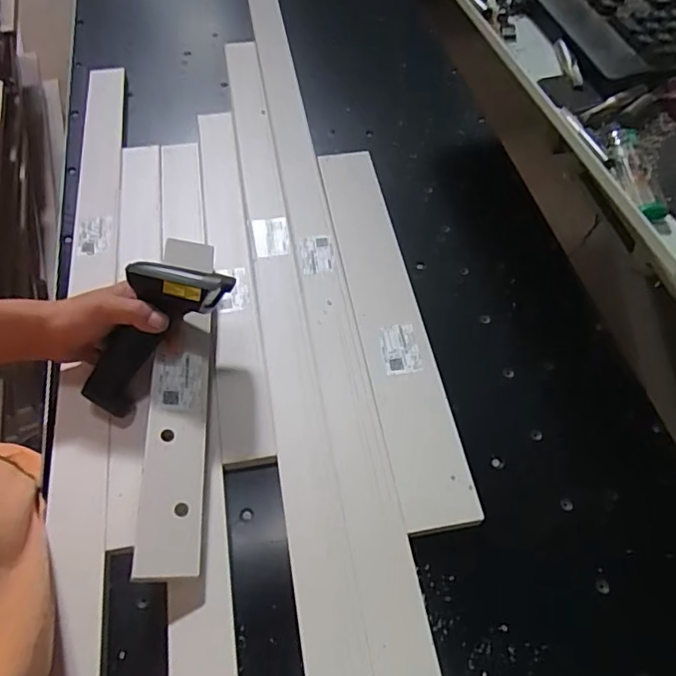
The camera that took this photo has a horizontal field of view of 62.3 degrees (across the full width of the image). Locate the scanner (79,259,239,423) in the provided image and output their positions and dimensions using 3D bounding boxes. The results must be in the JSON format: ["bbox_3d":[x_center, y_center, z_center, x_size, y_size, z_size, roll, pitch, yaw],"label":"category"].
[{"bbox_3d":[-0.172,-0.009,0.525,0.164,0.074,0.071,-50,65,11],"label":"scanner"}]

